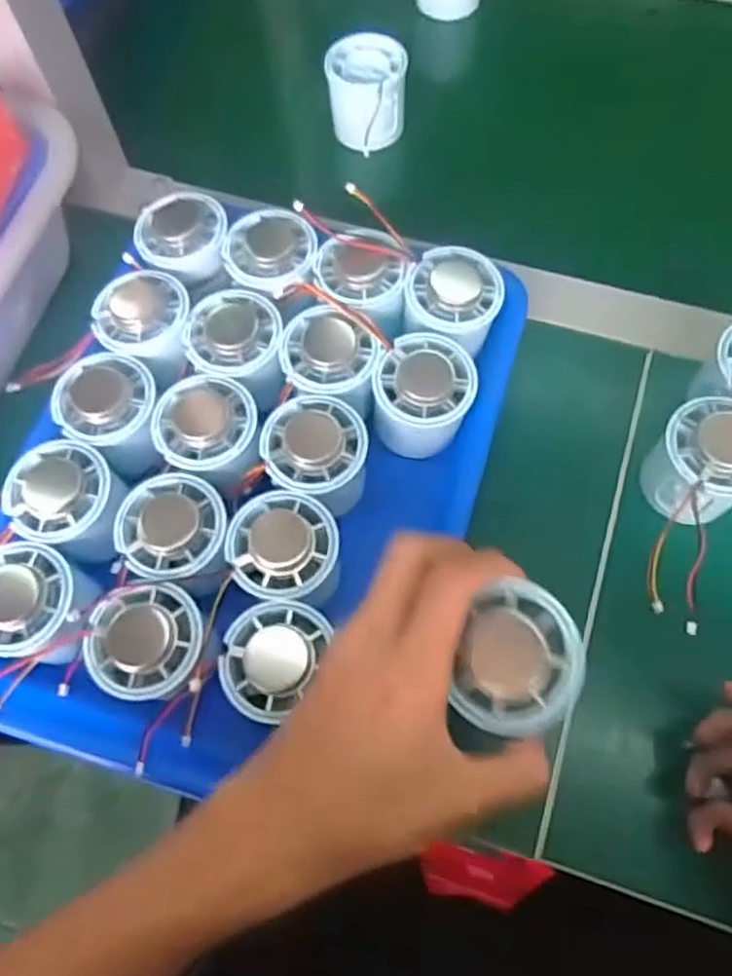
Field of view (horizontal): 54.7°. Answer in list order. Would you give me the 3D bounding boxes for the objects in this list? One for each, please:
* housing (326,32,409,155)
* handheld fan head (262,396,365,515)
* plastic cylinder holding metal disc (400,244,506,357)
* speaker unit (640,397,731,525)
[{"bbox_3d":[0.001,-0.278,0.500,0.053,0.047,0.060,-2,68,1],"label":"housing"},{"bbox_3d":[-0.027,-0.015,0.390,0.053,0.056,0.053,-2,68,1],"label":"handheld fan head"},{"bbox_3d":[0.050,-0.106,0.411,0.053,0.034,0.056,19,70,9],"label":"plastic cylinder holding metal disc"},{"bbox_3d":[0.183,-0.013,0.384,0.058,0.061,0.053,0,69,1],"label":"speaker unit"}]

